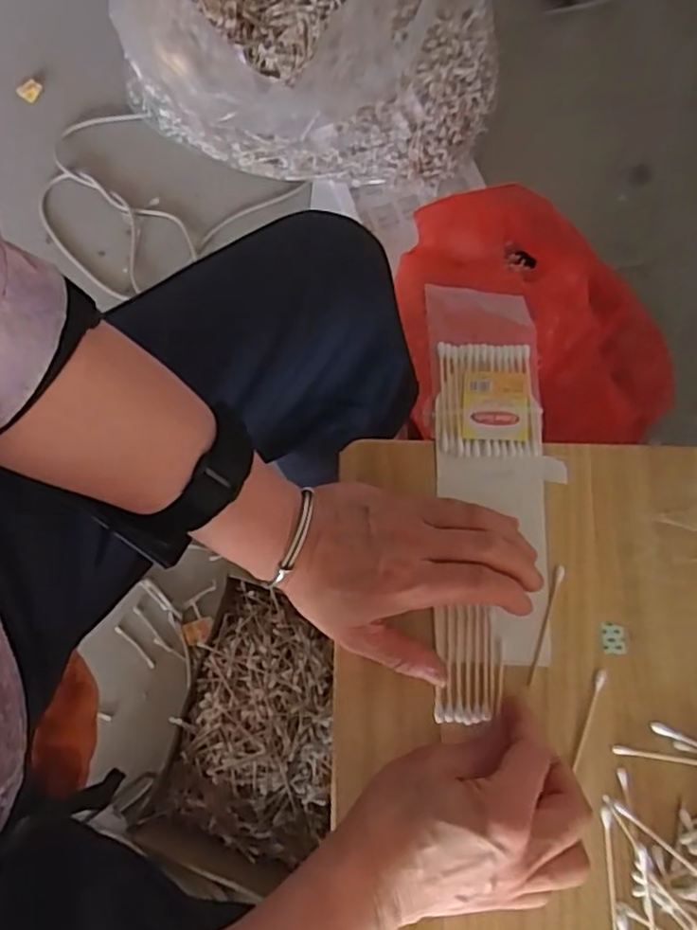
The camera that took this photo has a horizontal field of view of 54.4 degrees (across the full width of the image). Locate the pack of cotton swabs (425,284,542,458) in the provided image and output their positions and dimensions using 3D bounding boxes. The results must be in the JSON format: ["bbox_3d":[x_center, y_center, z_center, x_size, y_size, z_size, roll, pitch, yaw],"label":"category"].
[{"bbox_3d":[0.086,-0.061,0.433,0.066,0.012,0.116,-1,77,-2],"label":"pack of cotton swabs"}]

